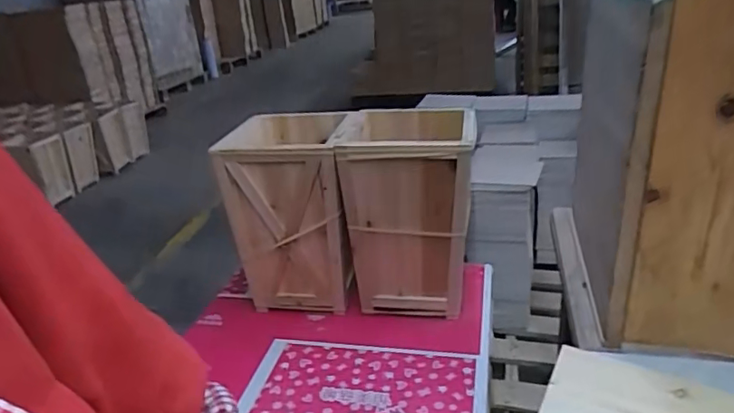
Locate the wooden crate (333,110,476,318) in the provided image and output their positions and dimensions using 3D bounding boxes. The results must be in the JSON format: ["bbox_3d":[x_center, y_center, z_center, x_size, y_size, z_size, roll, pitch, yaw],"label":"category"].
[{"bbox_3d":[0.092,0.010,1.118,0.248,0.376,0.251,0,24,11],"label":"wooden crate"}]

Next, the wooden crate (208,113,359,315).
[{"bbox_3d":[-0.147,0.017,1.146,0.240,0.379,0.225,-1,24,9],"label":"wooden crate"}]

